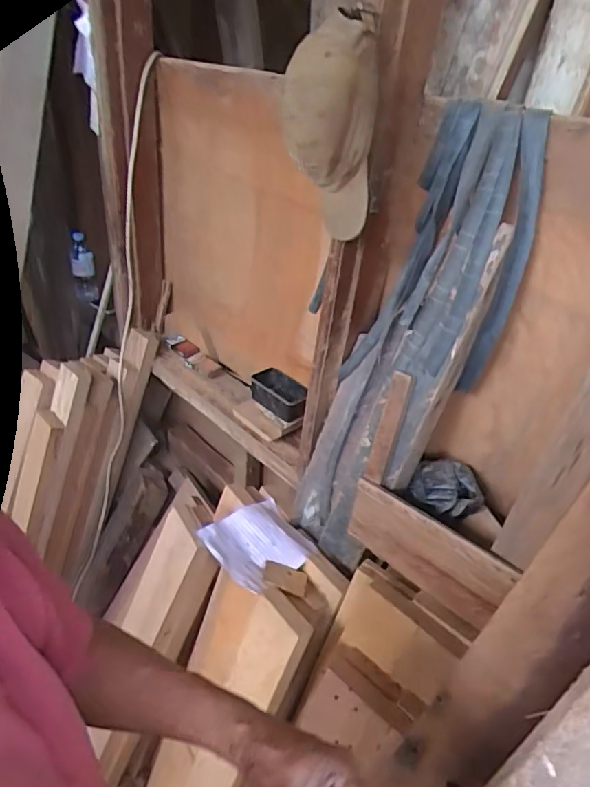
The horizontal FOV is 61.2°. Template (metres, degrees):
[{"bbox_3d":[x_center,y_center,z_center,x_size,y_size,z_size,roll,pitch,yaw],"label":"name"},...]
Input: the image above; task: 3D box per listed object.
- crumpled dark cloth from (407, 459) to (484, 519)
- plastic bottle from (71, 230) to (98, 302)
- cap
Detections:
[{"bbox_3d":[0.260,0.161,0.859,0.111,0.064,0.092,11,34,6],"label":"crumpled dark cloth"},{"bbox_3d":[-0.669,-0.396,1.580,0.068,0.230,0.063,-6,36,-19],"label":"plastic bottle"},{"bbox_3d":[0.044,-0.332,0.651,0.132,0.249,0.118,8,34,2],"label":"cap"}]

